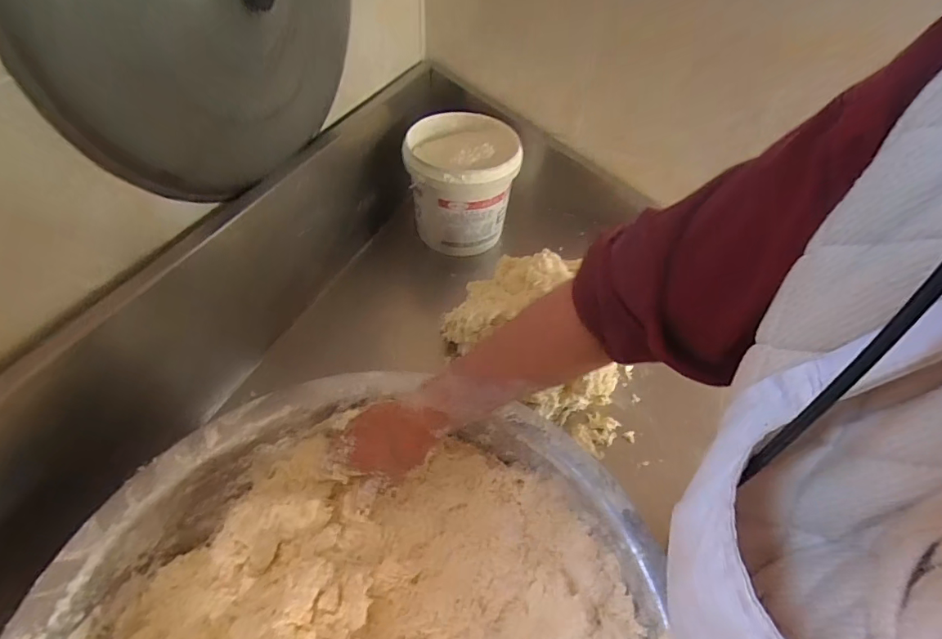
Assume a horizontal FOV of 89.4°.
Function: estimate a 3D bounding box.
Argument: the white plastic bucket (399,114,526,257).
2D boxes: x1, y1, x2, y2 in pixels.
[{"bbox_3d":[-0.020,-0.258,0.928,0.210,0.187,0.207,7,49,1],"label":"white plastic bucket"}]

